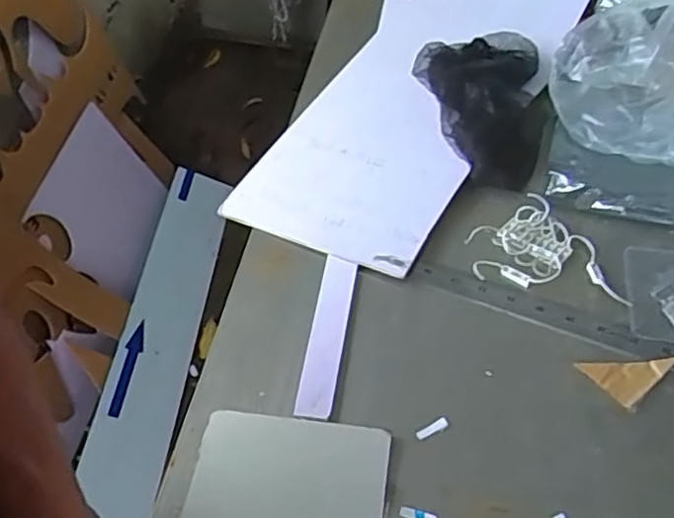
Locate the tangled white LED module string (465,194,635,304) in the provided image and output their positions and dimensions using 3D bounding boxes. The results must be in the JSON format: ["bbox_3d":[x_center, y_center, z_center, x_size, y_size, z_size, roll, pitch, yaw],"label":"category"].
[{"bbox_3d":[0.182,0.005,0.585,0.099,0.018,0.126,-29,55,-20],"label":"tangled white LED module string"}]

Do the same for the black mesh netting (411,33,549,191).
[{"bbox_3d":[0.160,-0.171,0.705,0.138,0.048,0.217,-3,50,1],"label":"black mesh netting"}]

